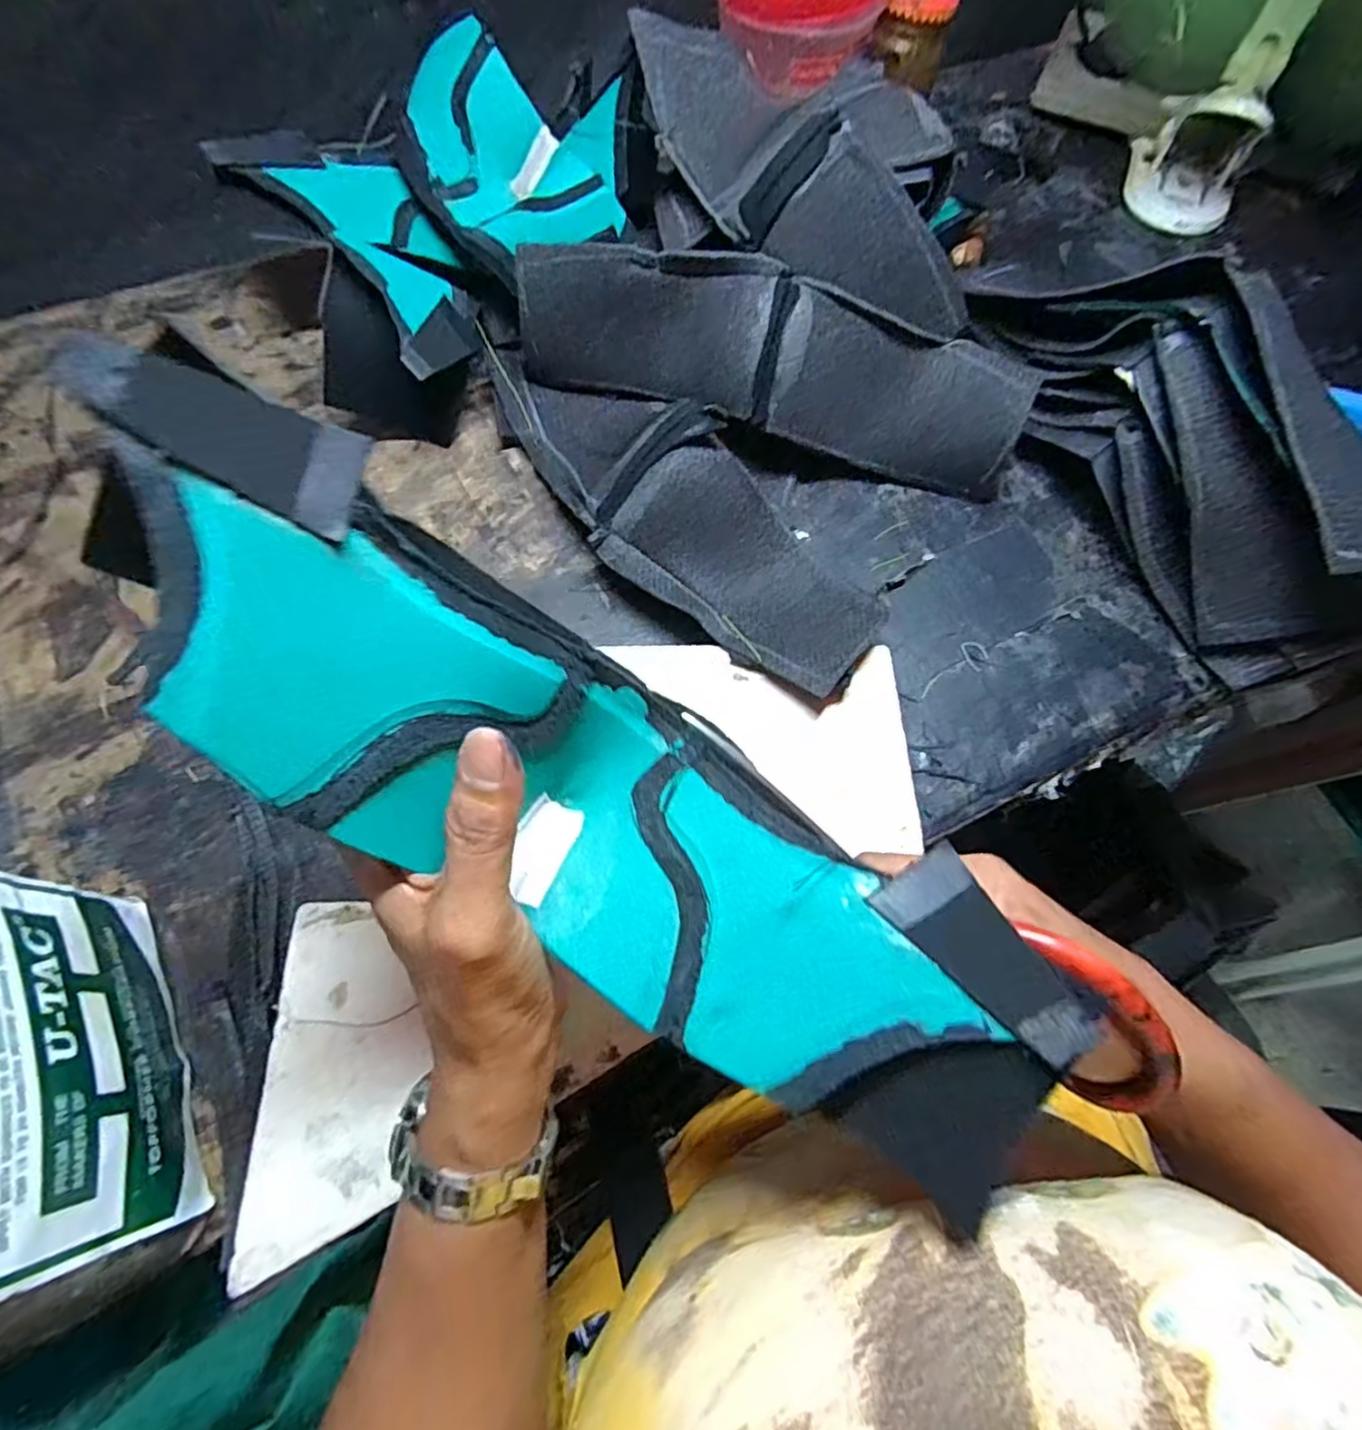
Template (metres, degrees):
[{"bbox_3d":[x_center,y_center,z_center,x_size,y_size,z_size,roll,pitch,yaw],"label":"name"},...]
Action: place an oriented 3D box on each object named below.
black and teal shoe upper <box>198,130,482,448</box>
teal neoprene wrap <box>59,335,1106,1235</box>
[{"bbox_3d":[-0.196,-0.286,0.444,0.123,0.090,0.201,-26,70,-12],"label":"black and teal shoe upper"},{"bbox_3d":[-0.026,0.025,0.204,0.314,0.087,0.090,36,69,-9],"label":"teal neoprene wrap"}]

